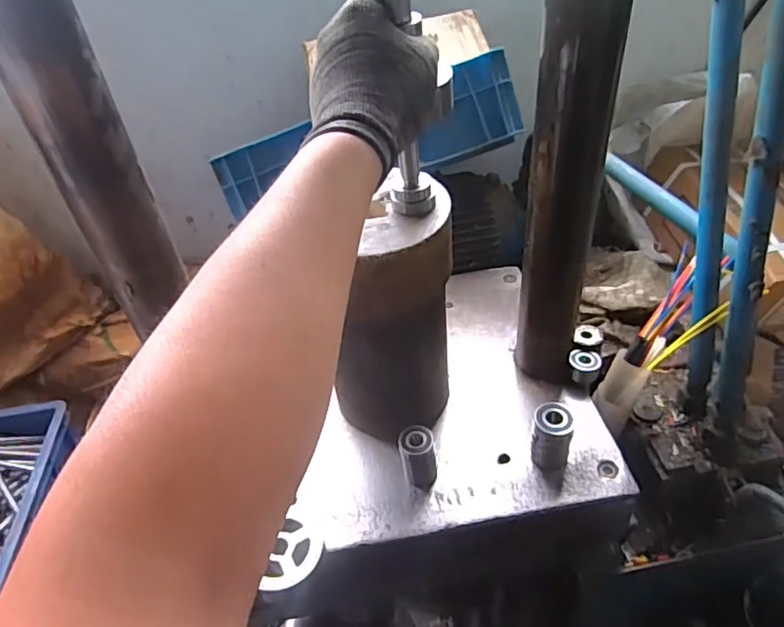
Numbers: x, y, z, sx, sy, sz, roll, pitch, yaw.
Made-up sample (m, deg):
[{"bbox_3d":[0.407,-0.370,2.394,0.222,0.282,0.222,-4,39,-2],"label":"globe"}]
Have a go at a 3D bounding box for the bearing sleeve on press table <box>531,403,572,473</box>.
[{"bbox_3d":[0.162,0.126,0.576,0.036,0.069,0.039,12,44,20],"label":"bearing sleeve on press table"}]

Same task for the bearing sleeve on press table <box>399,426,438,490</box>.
[{"bbox_3d":[0.027,0.146,0.577,0.035,0.064,0.032,-4,41,3],"label":"bearing sleeve on press table"}]

